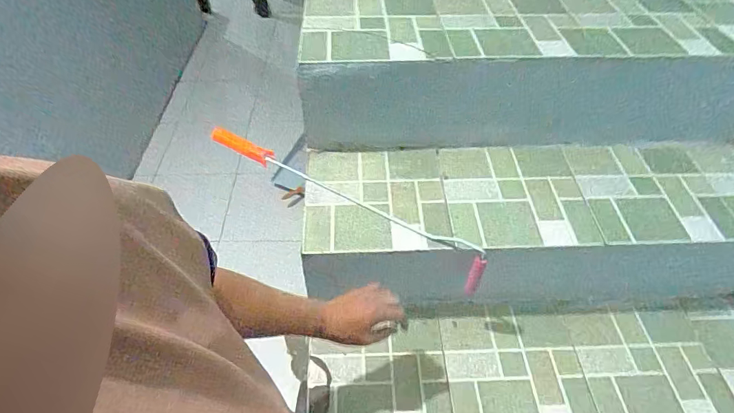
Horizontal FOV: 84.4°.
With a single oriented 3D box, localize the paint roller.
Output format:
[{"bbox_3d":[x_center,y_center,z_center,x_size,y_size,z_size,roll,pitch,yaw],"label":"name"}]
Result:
[{"bbox_3d":[-0.054,-0.012,0.747,0.571,0.091,0.039,26,55,20],"label":"paint roller"}]

